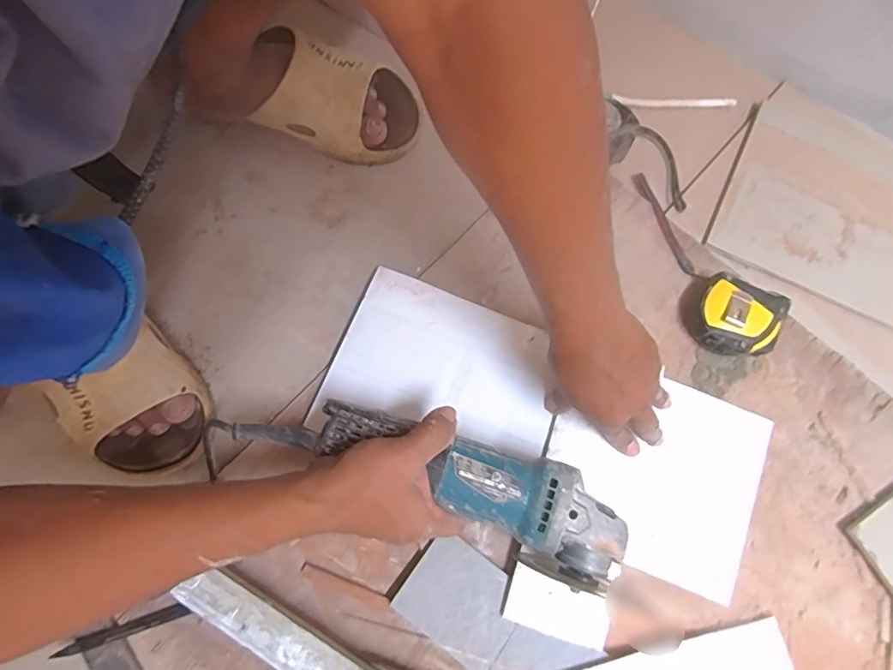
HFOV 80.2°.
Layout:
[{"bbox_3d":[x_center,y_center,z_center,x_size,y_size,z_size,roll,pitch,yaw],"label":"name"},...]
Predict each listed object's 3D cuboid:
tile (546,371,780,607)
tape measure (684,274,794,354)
[{"bbox_3d":[0.184,0.120,0.473,0.182,0.009,0.166,23,77,3],"label":"tile"},{"bbox_3d":[0.275,-0.015,0.502,0.075,0.037,0.069,25,77,4],"label":"tape measure"}]

